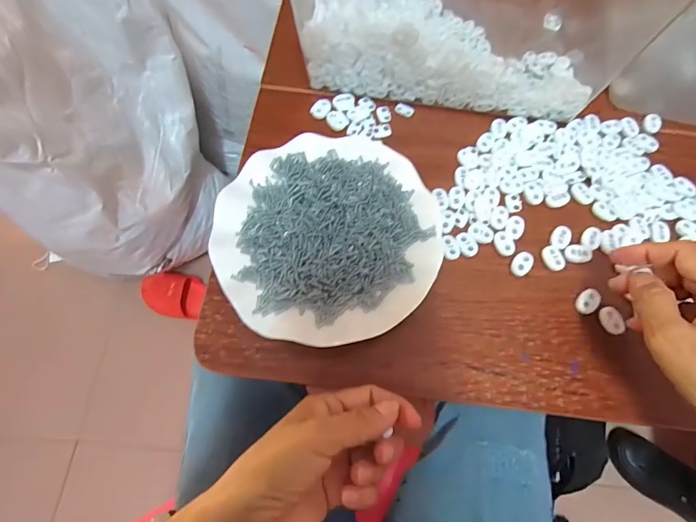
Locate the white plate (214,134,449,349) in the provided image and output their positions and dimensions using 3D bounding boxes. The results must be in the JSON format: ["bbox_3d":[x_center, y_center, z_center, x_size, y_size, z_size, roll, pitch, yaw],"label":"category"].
[{"bbox_3d":[-0.016,-0.022,0.321,0.179,0.023,0.179,1,69,-2],"label":"white plate"}]

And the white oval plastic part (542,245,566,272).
[{"bbox_3d":[0.179,-0.003,0.329,0.017,0.004,0.023,-12,70,-6],"label":"white oval plastic part"}]

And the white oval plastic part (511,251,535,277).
[{"bbox_3d":[0.150,0.002,0.325,0.015,0.005,0.023,37,72,11],"label":"white oval plastic part"}]

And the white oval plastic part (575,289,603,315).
[{"bbox_3d":[0.200,0.034,0.315,0.015,0.008,0.023,38,73,12],"label":"white oval plastic part"}]

